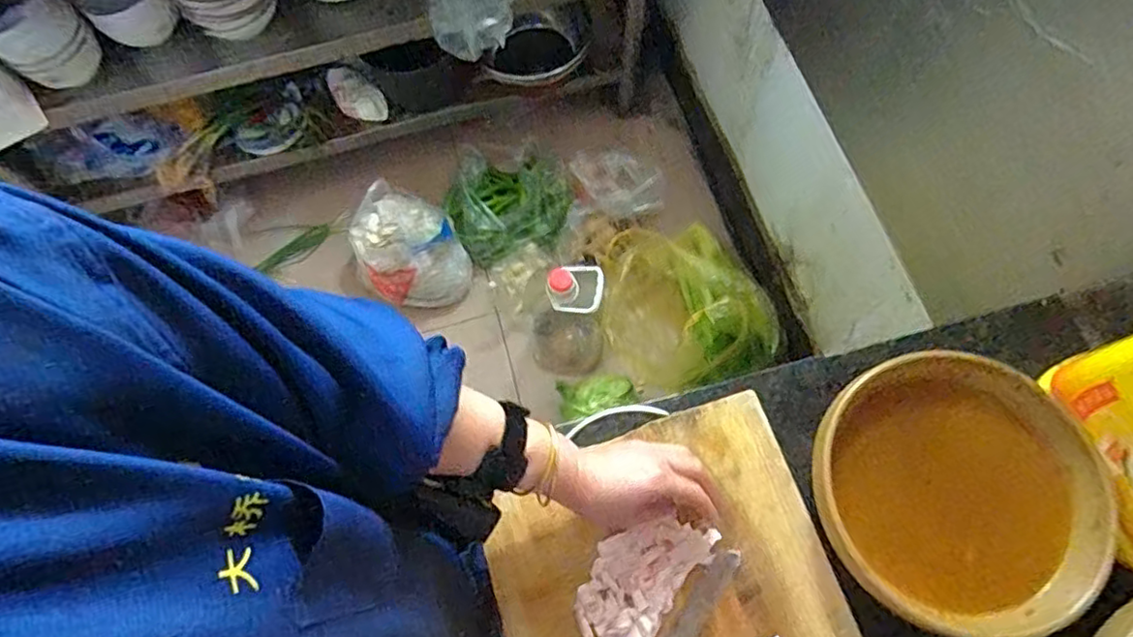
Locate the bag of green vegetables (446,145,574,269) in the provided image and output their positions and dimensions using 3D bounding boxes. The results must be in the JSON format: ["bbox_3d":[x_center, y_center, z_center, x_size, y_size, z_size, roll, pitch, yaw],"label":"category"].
[{"bbox_3d":[-0.139,-0.289,1.522,0.287,0.113,0.306,-17,70,-3],"label":"bag of green vegetables"}]

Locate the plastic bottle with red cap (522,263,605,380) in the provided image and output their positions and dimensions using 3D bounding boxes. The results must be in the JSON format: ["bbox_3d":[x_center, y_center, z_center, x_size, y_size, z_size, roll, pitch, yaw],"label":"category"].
[{"bbox_3d":[-0.011,-0.011,1.337,0.161,0.410,0.175,-1,70,2],"label":"plastic bottle with red cap"}]

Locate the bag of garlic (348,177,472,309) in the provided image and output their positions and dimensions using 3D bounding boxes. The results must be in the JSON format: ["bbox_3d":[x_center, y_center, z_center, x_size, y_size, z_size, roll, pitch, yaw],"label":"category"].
[{"bbox_3d":[-0.359,-0.159,1.436,0.213,0.148,0.267,-30,71,-8],"label":"bag of garlic"}]

